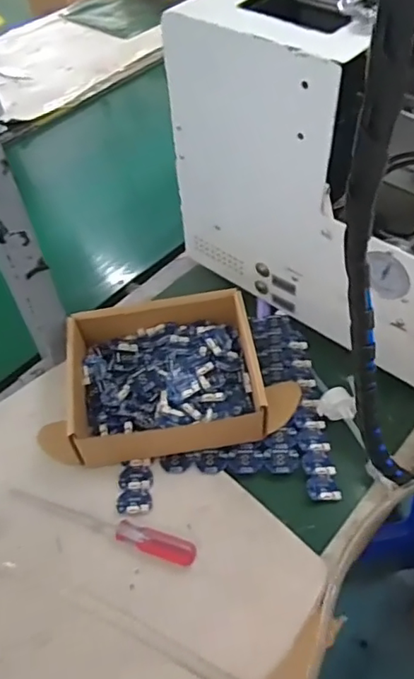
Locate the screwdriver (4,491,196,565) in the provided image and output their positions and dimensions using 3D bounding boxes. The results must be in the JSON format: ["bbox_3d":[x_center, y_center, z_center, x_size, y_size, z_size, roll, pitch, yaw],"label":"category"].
[{"bbox_3d":[-0.082,0.147,0.435,0.154,0.016,0.019,14,52,13],"label":"screwdriver"}]

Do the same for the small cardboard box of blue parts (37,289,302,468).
[{"bbox_3d":[-0.029,0.022,0.502,0.211,0.041,0.160,-4,51,-1],"label":"small cardboard box of blue parts"}]

